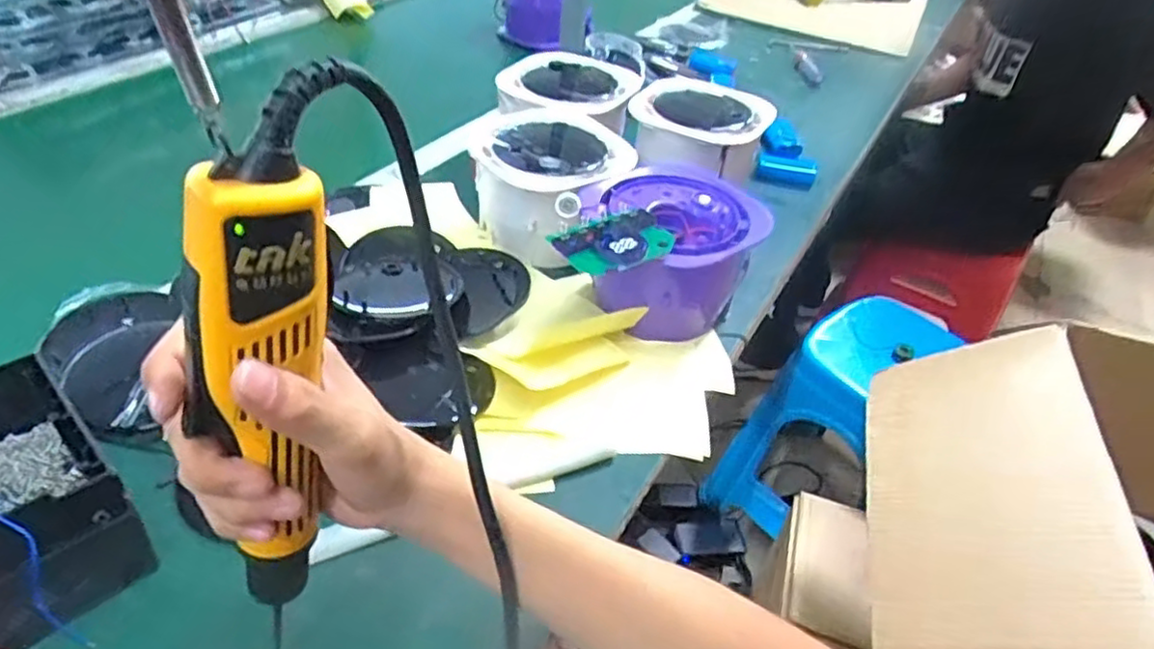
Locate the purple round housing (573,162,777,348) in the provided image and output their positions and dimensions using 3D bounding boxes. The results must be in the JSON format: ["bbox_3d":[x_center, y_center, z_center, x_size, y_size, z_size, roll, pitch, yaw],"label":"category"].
[{"bbox_3d":[0.076,-0.060,0.596,0.141,0.105,0.134,4,41,-3],"label":"purple round housing"}]

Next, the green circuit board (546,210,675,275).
[{"bbox_3d":[0.031,-0.062,0.519,0.081,0.015,0.064,-21,48,-28],"label":"green circuit board"}]

